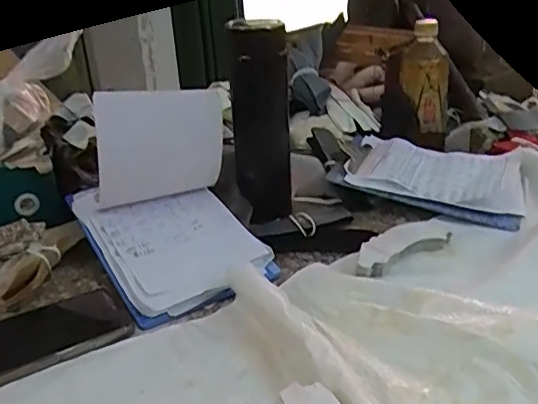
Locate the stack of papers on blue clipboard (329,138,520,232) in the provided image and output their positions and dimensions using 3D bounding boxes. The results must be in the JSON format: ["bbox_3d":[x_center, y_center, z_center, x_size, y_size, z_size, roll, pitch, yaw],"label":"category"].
[{"bbox_3d":[0.205,-0.031,0.717,0.219,0.034,0.153,10,28,27],"label":"stack of papers on blue clipboard"}]

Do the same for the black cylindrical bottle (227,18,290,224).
[{"bbox_3d":[-0.009,-0.092,0.658,0.062,0.219,0.059,-3,25,1],"label":"black cylindrical bottle"}]

